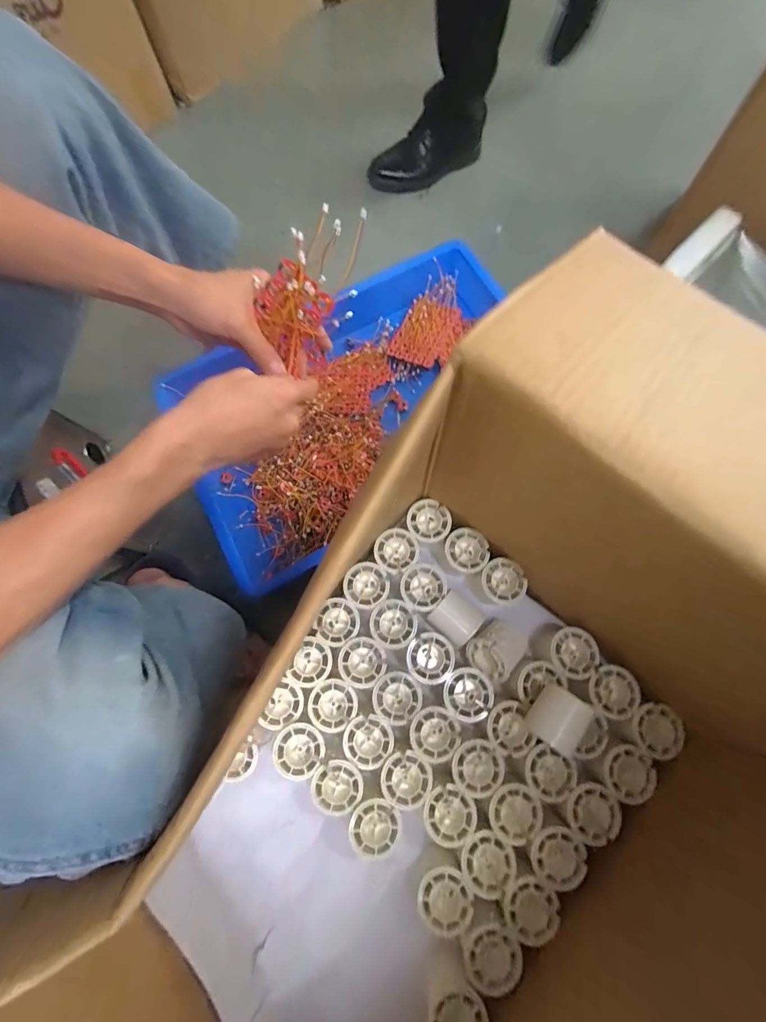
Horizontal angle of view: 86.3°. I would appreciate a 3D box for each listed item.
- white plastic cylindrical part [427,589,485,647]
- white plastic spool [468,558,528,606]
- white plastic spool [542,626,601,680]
[{"bbox_3d":[0.088,0.131,0.498,0.052,0.044,0.047,39,78,13],"label":"white plastic cylindrical part"},{"bbox_3d":[0.142,0.090,0.507,0.053,0.048,0.052,-1,73,2],"label":"white plastic spool"},{"bbox_3d":[0.219,0.167,0.482,0.050,0.045,0.053,-1,73,2],"label":"white plastic spool"}]

